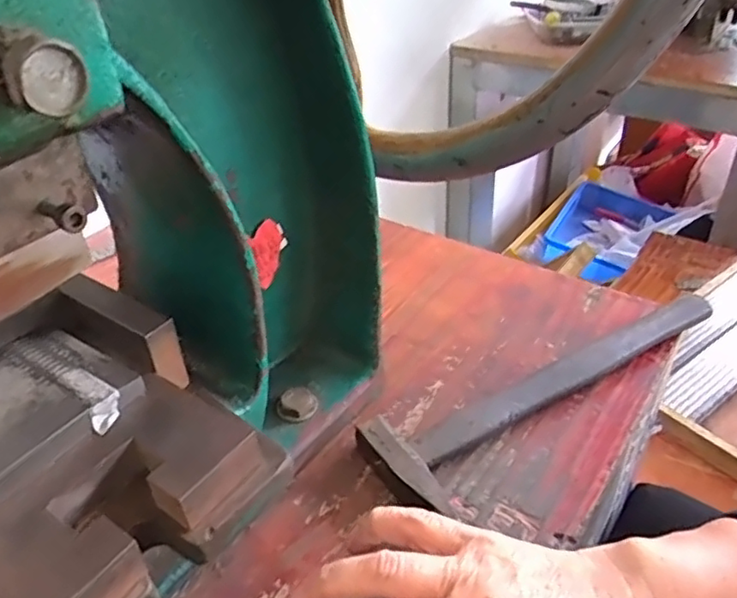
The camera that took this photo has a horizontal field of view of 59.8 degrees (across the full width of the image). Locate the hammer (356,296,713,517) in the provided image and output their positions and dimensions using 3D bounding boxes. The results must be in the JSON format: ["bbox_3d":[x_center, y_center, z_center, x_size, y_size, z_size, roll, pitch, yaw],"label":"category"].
[{"bbox_3d":[0.122,0.050,0.414,0.271,0.020,0.067,-24,41,-25],"label":"hammer"}]

